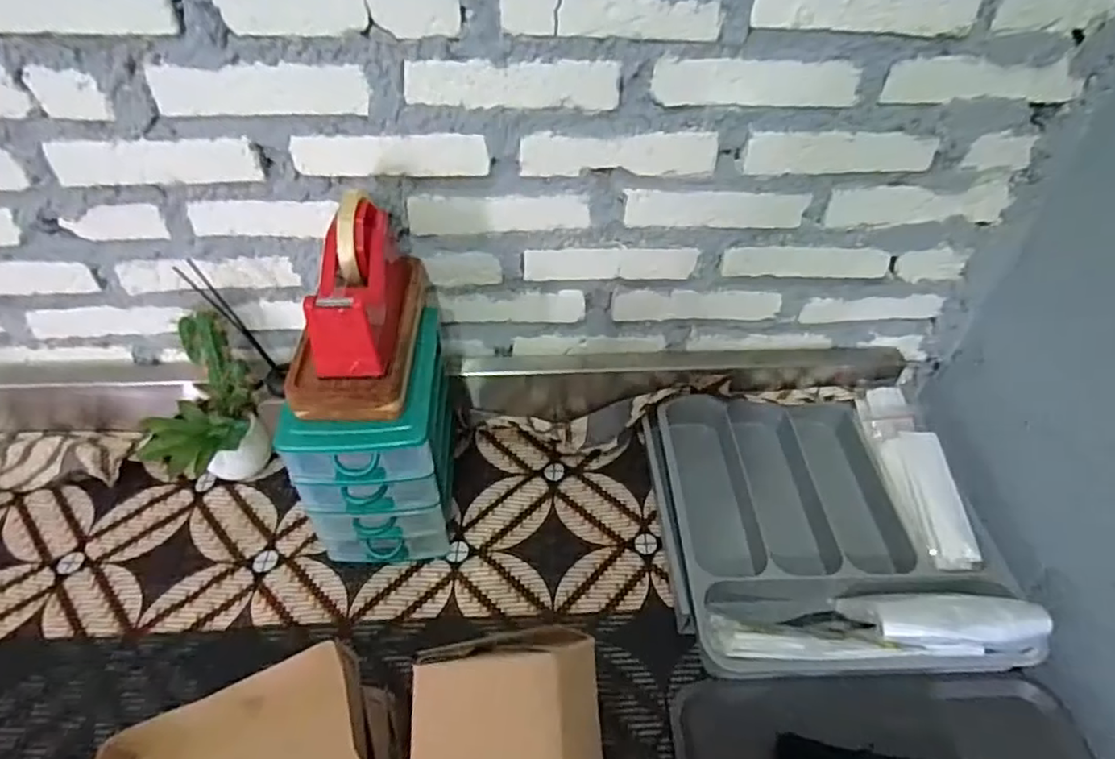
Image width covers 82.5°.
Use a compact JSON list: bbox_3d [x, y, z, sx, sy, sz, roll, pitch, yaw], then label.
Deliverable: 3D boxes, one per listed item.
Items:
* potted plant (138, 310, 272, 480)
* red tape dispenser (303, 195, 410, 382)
[{"bbox_3d":[-0.404,0.039,0.715,0.125,0.184,0.096,-30,54,-27],"label":"potted plant"},{"bbox_3d":[-0.176,-0.088,0.571,0.064,0.099,0.139,3,46,1],"label":"red tape dispenser"}]

